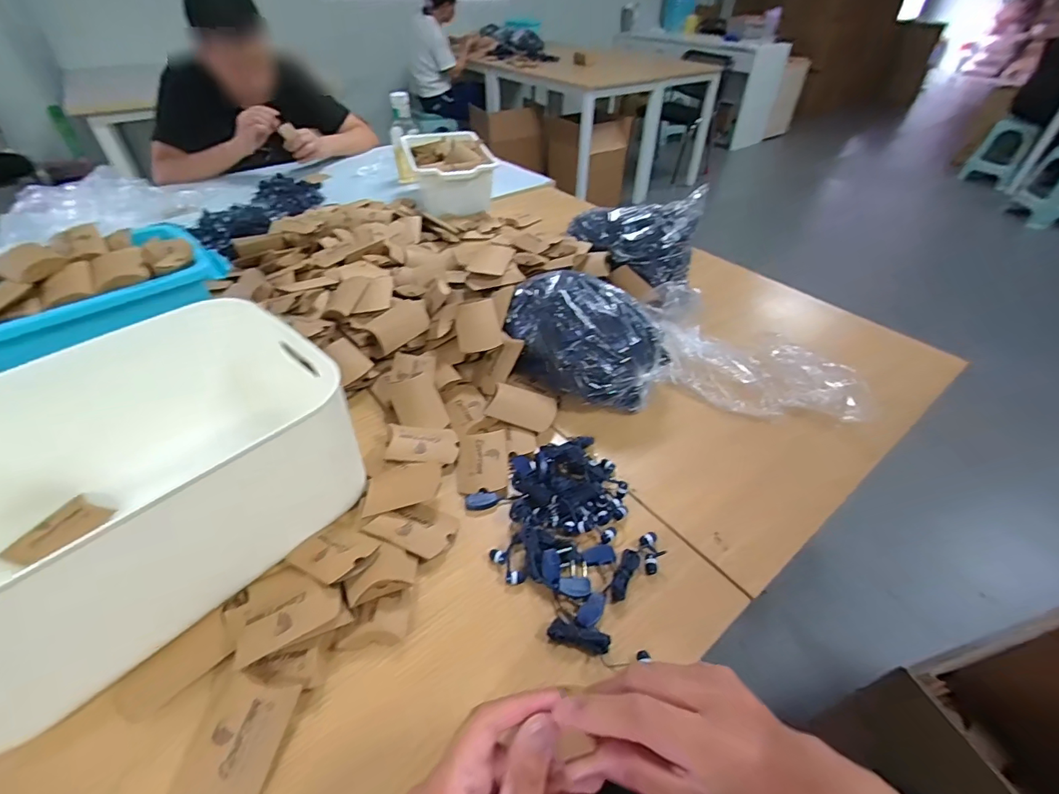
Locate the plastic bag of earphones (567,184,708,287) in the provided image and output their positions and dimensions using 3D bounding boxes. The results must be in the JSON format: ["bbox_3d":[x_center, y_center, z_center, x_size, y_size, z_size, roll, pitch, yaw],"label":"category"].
[{"bbox_3d":[0.174,-0.276,0.791,0.215,0.098,0.129,11,44,11],"label":"plastic bag of earphones"}]

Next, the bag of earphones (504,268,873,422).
[{"bbox_3d":[0.203,-0.063,0.642,0.466,0.126,0.178,10,42,-7],"label":"bag of earphones"}]

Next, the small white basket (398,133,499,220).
[{"bbox_3d":[-0.187,-0.536,1.112,0.188,0.124,0.282,-10,44,-12],"label":"small white basket"}]

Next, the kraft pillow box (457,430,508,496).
[{"bbox_3d":[-0.054,0.073,0.537,0.057,0.016,0.078,-3,43,-4],"label":"kraft pillow box"}]

